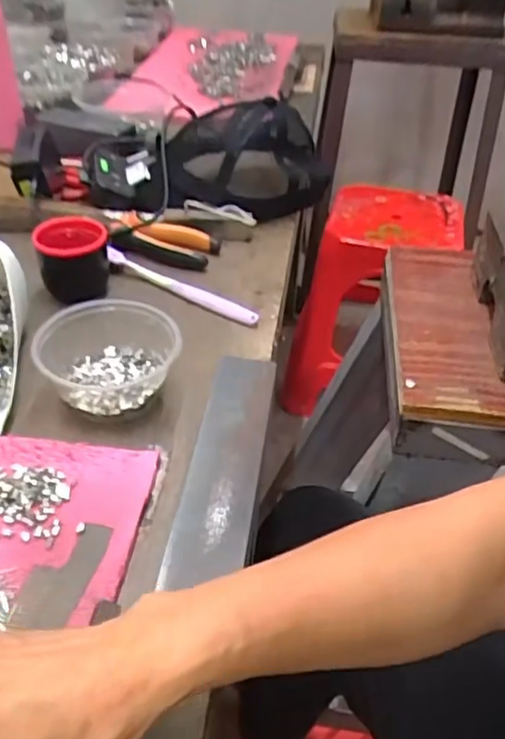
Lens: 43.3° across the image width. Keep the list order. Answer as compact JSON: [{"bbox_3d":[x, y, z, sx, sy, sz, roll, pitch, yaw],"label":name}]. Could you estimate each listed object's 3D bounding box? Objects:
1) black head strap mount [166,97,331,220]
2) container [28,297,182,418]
[{"bbox_3d":[-0.004,-0.259,0.752,0.190,0.095,0.220,0,39,-4],"label":"black head strap mount"},{"bbox_3d":[-0.113,-0.009,0.500,0.104,0.056,0.104,3,40,-2],"label":"container"}]

